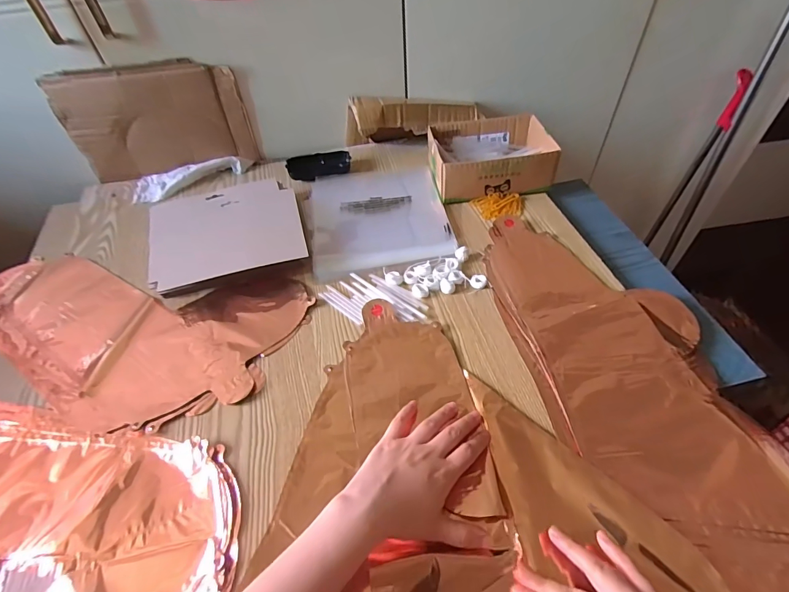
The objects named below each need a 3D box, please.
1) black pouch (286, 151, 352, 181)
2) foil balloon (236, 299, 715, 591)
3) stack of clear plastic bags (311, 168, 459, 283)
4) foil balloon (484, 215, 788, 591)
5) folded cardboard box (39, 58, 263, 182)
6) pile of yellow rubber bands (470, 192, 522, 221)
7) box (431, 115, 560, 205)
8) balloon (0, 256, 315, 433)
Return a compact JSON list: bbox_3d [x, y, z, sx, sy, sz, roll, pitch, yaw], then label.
[{"bbox_3d":[-0.135,-0.236,0.736,0.111,0.019,0.065,-17,50,-9],"label":"black pouch"},{"bbox_3d":[0.064,0.179,0.376,0.363,0.020,0.410,-5,50,1],"label":"foil balloon"},{"bbox_3d":[-0.026,-0.126,0.641,0.203,0.009,0.237,-9,50,-3],"label":"stack of clear plastic bags"},{"bbox_3d":[0.255,0.071,0.449,0.207,0.010,0.468,-10,50,-4],"label":"foil balloon"},{"bbox_3d":[-0.388,-0.285,0.681,0.276,0.172,0.028,-8,50,-1],"label":"folded cardboard box"},{"bbox_3d":[0.161,-0.139,0.632,0.073,0.013,0.049,-4,50,1],"label":"pile of yellow rubber bands"},{"bbox_3d":[0.153,-0.227,0.665,0.179,0.059,0.136,-6,50,0],"label":"box"},{"bbox_3d":[-0.357,0.045,0.521,0.467,0.008,0.226,5,50,9],"label":"balloon"}]

